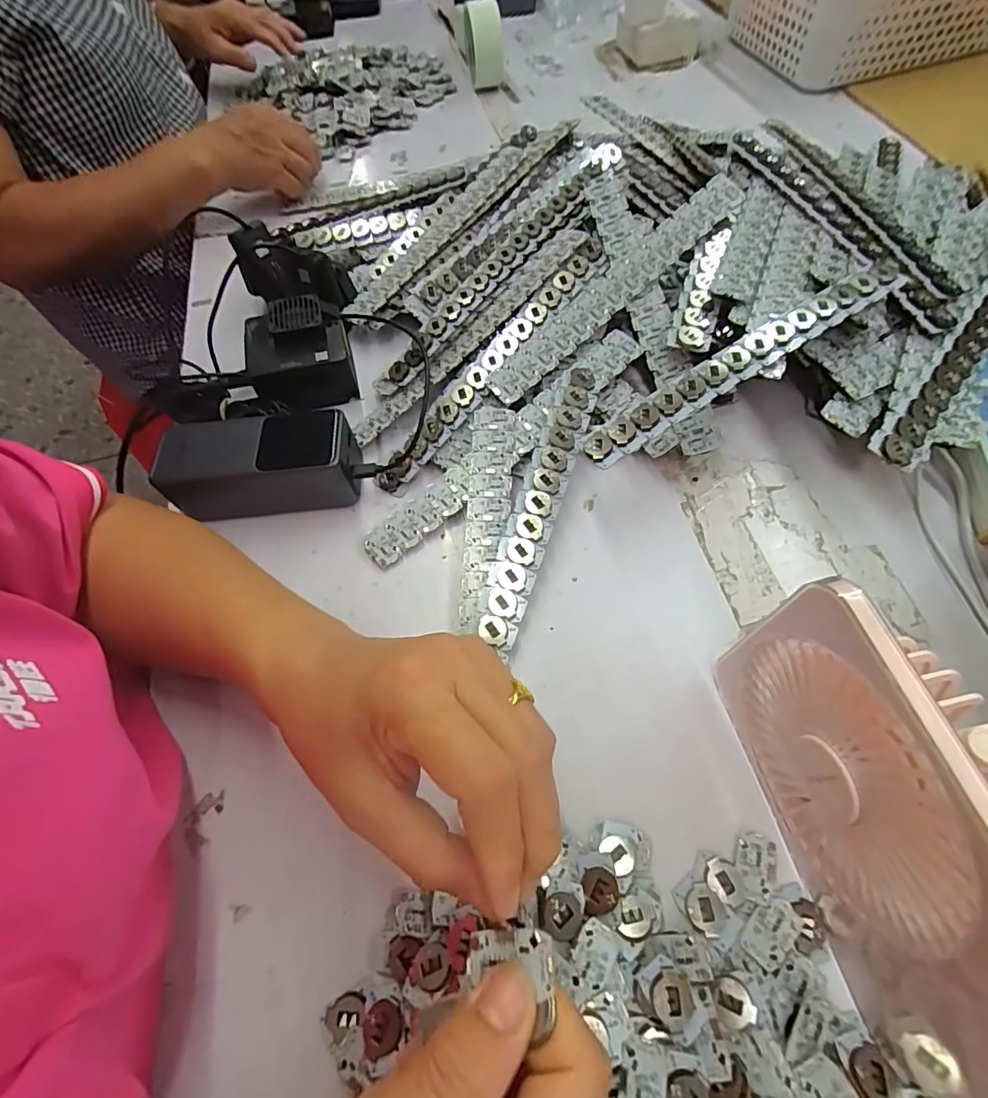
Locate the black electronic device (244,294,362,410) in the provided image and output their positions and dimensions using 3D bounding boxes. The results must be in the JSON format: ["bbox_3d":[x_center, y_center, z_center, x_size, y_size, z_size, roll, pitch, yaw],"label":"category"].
[{"bbox_3d":[-0.157,-0.157,0.412,0.080,0.054,0.074,-13,61,-3],"label":"black electronic device"}]

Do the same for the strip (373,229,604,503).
[{"bbox_3d":[-0.002,-0.146,0.393,0.026,0.014,0.259,36,82,21],"label":"strip"}]

